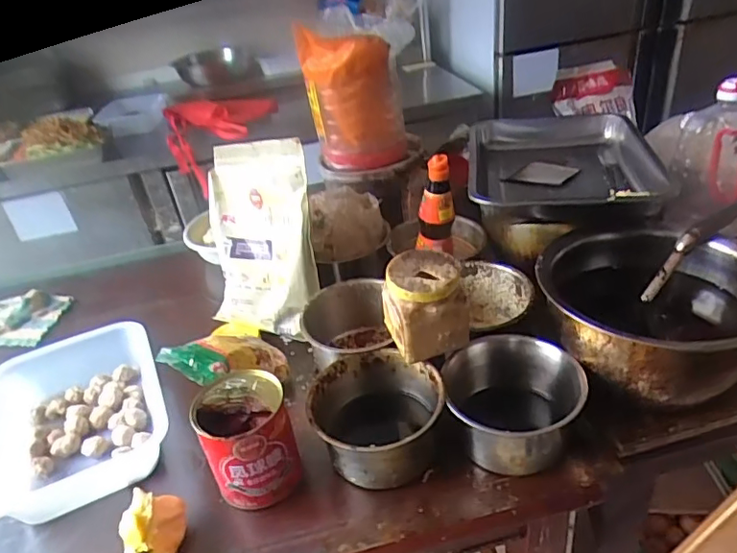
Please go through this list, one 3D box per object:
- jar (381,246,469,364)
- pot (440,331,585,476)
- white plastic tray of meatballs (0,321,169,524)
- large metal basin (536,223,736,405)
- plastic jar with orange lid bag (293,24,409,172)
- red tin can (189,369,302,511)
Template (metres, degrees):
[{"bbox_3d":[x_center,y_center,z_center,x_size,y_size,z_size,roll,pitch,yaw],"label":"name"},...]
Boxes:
[{"bbox_3d":[0.066,0.032,0.653,0.087,0.108,0.072,-15,34,-12],"label":"jar"},{"bbox_3d":[0.166,0.150,0.641,0.143,0.100,0.143,-5,33,3],"label":"pot"},{"bbox_3d":[-0.387,0.191,0.732,0.225,0.082,0.268,-21,35,-20],"label":"white plastic tray of meatballs"},{"bbox_3d":[0.340,0.051,0.662,0.243,0.131,0.235,-5,33,3],"label":"large metal basin"},{"bbox_3d":[-0.023,-0.293,0.919,0.150,0.226,0.120,-2,33,8],"label":"plastic jar with orange lid bag"},{"bbox_3d":[-0.138,0.177,0.624,0.101,0.135,0.099,-18,35,-16],"label":"red tin can"}]

